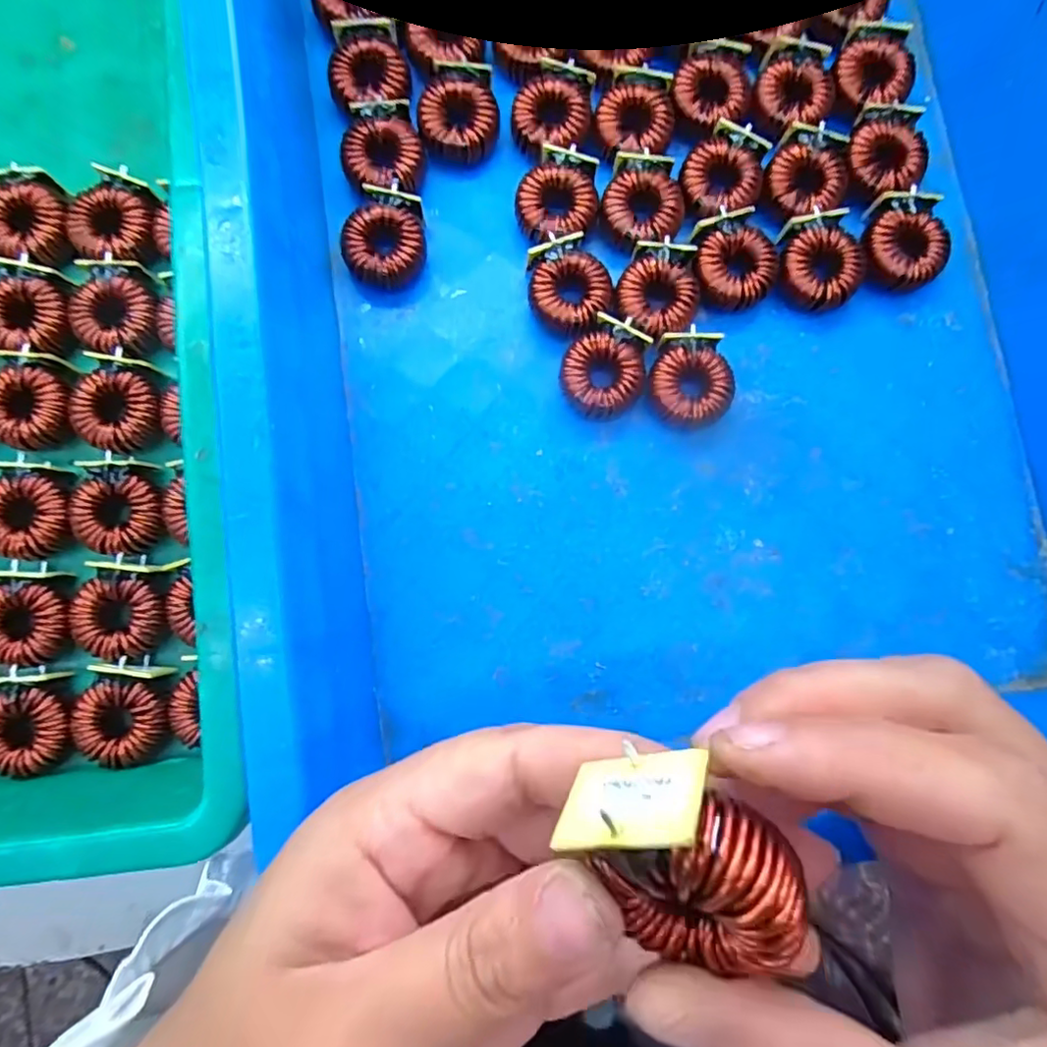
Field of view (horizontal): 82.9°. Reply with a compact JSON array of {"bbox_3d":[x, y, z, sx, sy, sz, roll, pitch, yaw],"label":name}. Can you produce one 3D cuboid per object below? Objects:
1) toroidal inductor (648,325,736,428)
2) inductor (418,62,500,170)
[{"bbox_3d":[0.074,-0.063,0.262,0.035,0.018,0.038,0,84,-1],"label":"toroidal inductor"},{"bbox_3d":[-0.030,-0.186,0.273,0.035,0.019,0.039,4,84,-1],"label":"inductor"}]

